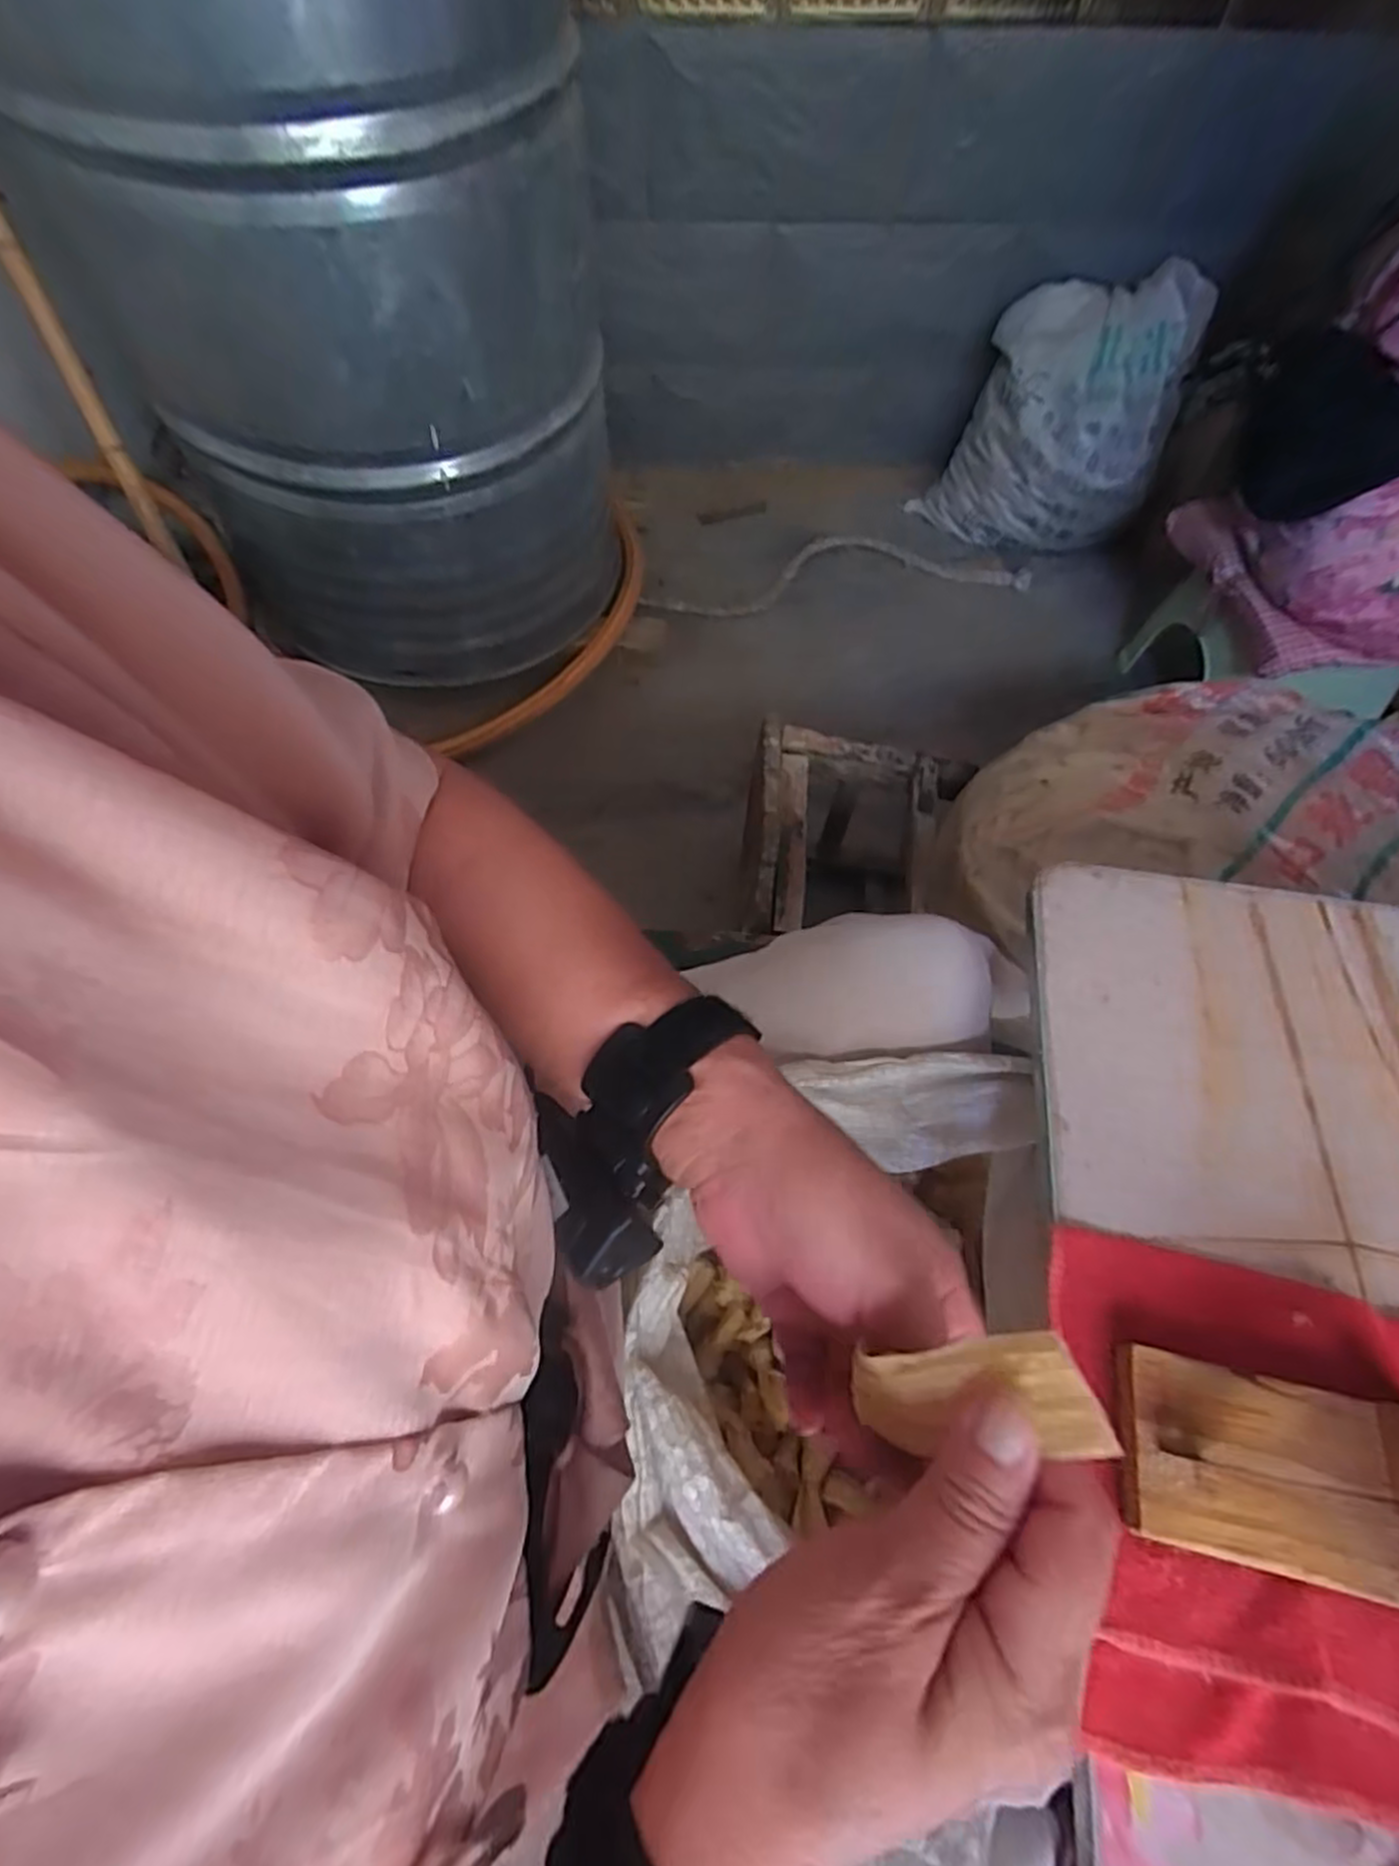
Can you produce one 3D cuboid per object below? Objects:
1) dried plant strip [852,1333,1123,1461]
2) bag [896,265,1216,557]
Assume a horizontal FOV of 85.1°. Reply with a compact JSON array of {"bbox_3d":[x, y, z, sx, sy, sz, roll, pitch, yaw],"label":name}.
[{"bbox_3d":[0.071,0.125,0.204,0.008,0.068,0.027,2,63,-52],"label":"dried plant strip"},{"bbox_3d":[0.607,-0.882,1.314,0.353,0.344,0.284,22,62,11],"label":"bag"}]

